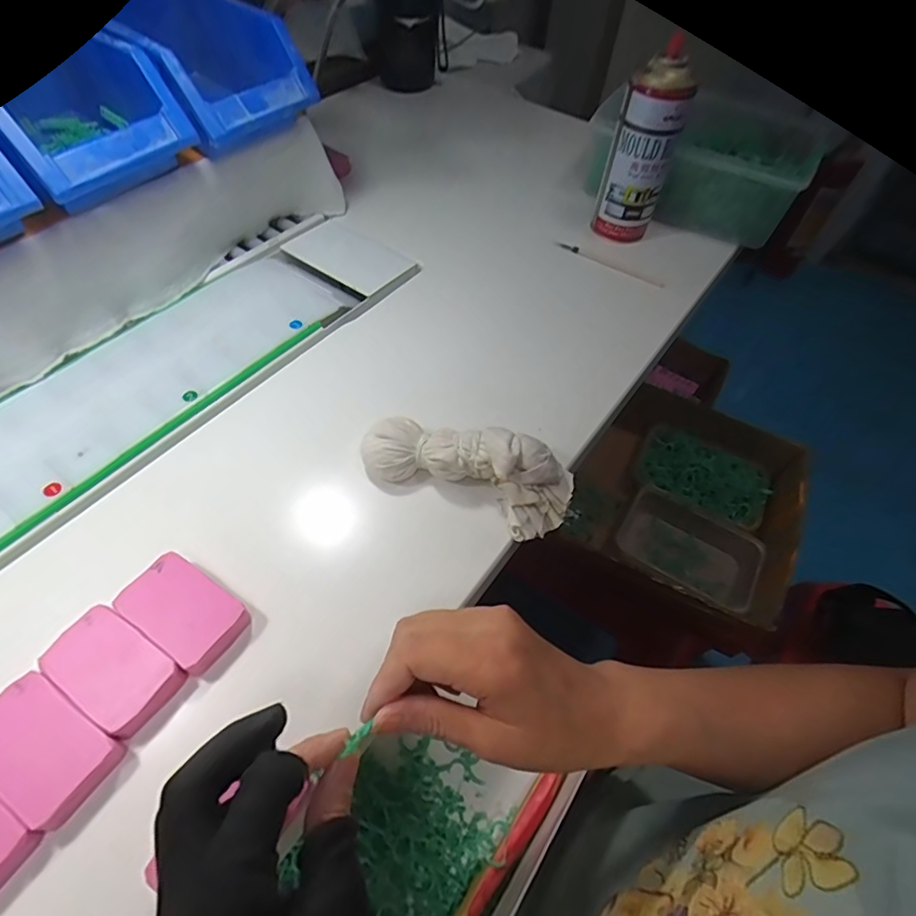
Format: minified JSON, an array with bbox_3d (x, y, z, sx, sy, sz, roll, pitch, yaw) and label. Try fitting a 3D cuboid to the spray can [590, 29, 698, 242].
[{"bbox_3d":[0.196,-0.325,0.568,0.064,0.171,0.067,16,55,7],"label":"spray can"}]

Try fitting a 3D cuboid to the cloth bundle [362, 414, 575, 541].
[{"bbox_3d":[0.009,0.001,0.394,0.157,0.050,0.068,20,55,10],"label":"cloth bundle"}]

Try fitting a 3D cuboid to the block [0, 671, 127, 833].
[{"bbox_3d":[-0.222,0.155,0.286,0.076,0.017,0.045,30,57,16],"label":"block"}]

